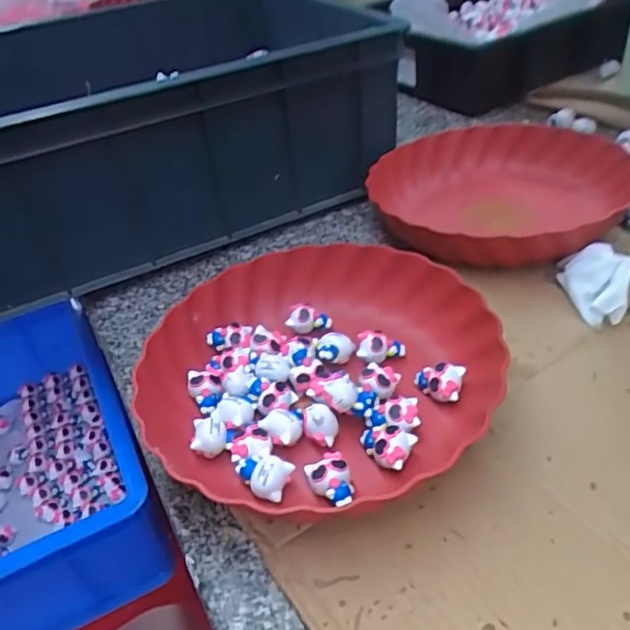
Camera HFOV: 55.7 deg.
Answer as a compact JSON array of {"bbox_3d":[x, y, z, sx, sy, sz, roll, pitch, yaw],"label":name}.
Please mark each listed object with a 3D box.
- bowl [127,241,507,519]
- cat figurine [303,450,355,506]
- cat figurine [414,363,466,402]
[{"bbox_3d":[0.000,0.036,0.415,0.234,0.052,0.218,-5,40,4],"label":"bowl"},{"bbox_3d":[0.009,0.100,0.361,0.025,0.016,0.032,-17,41,-11],"label":"cat figurine"},{"bbox_3d":[0.084,0.045,0.408,0.032,0.017,0.020,7,42,17],"label":"cat figurine"}]

